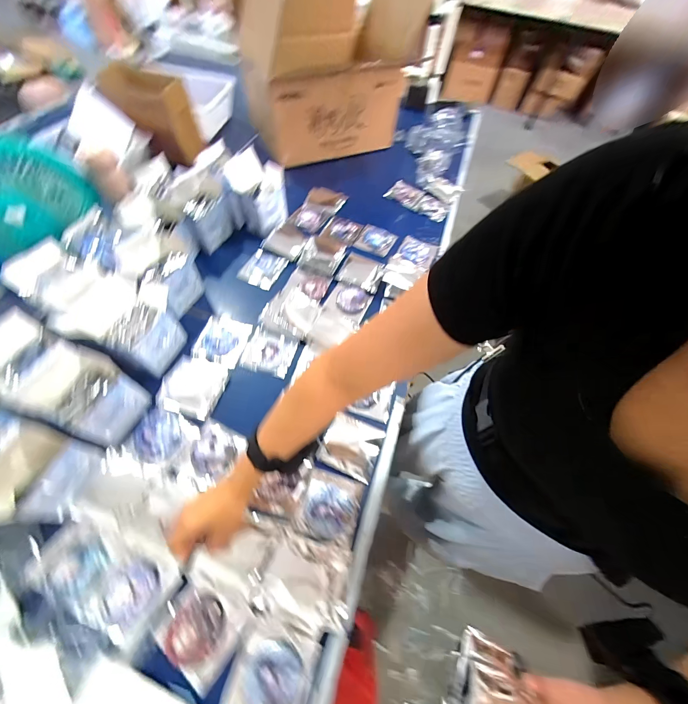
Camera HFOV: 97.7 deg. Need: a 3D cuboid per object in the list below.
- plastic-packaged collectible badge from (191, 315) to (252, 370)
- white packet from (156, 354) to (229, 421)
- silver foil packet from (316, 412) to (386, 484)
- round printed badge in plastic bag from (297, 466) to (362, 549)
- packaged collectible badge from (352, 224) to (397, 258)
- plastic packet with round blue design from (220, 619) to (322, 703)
[{"bbox_3d":[-0.256,-0.030,0.625,0.096,0.019,0.119,15,59,5],"label":"plastic-packaged collectible badge"},{"bbox_3d":[-0.290,0.062,0.564,0.110,0.025,0.105,15,59,5],"label":"white packet"},{"bbox_3d":[0.013,0.166,0.536,0.099,0.018,0.093,22,60,9],"label":"silver foil packet"},{"bbox_3d":[-0.021,0.244,0.480,0.087,0.009,0.094,15,59,5],"label":"round printed badge in plastic bag"},{"bbox_3d":[0.084,-0.302,0.822,0.096,0.013,0.105,27,61,12],"label":"packaged collectible badge"},{"bbox_3d":[-0.093,0.413,0.387,0.101,0.019,0.093,17,59,6],"label":"plastic packet with round blue design"}]

